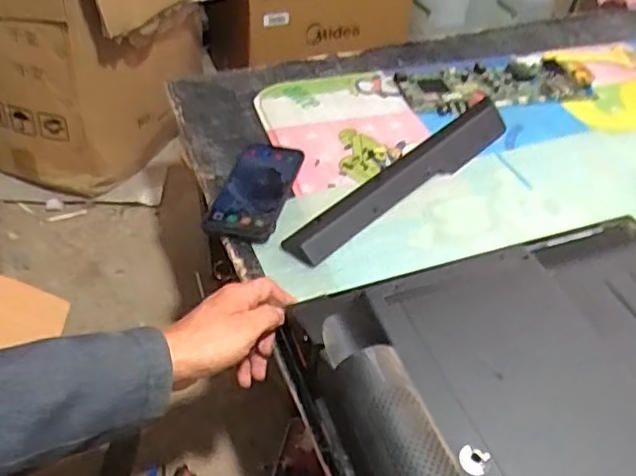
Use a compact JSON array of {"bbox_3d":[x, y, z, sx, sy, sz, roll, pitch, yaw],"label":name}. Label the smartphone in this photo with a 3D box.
[{"bbox_3d":[-0.073,-0.058,0.722,0.081,0.018,0.159,11,47,9],"label":"smartphone"}]

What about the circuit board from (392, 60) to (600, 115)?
[{"bbox_3d":[0.282,-0.234,0.930,0.317,0.014,0.115,-10,47,-17],"label":"circuit board"}]

